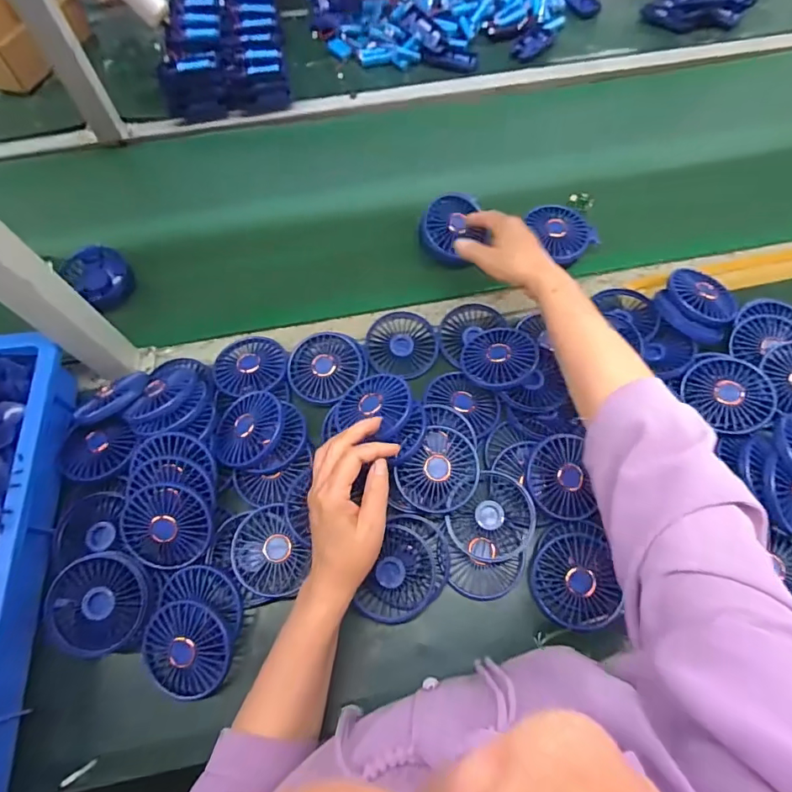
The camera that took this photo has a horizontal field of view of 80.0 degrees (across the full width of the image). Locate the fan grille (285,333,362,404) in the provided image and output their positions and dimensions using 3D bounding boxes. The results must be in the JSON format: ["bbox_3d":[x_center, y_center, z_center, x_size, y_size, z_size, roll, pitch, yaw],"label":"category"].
[{"bbox_3d":[-0.088,-0.037,0.565,0.085,0.014,0.085,-1,64,1],"label":"fan grille"}]

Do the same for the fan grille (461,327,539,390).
[{"bbox_3d":[0.121,-0.045,0.558,0.085,0.022,0.085,-9,54,13],"label":"fan grille"}]

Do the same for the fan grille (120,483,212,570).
[{"bbox_3d":[-0.230,0.131,0.475,0.084,0.019,0.082,13,94,-6],"label":"fan grille"}]

